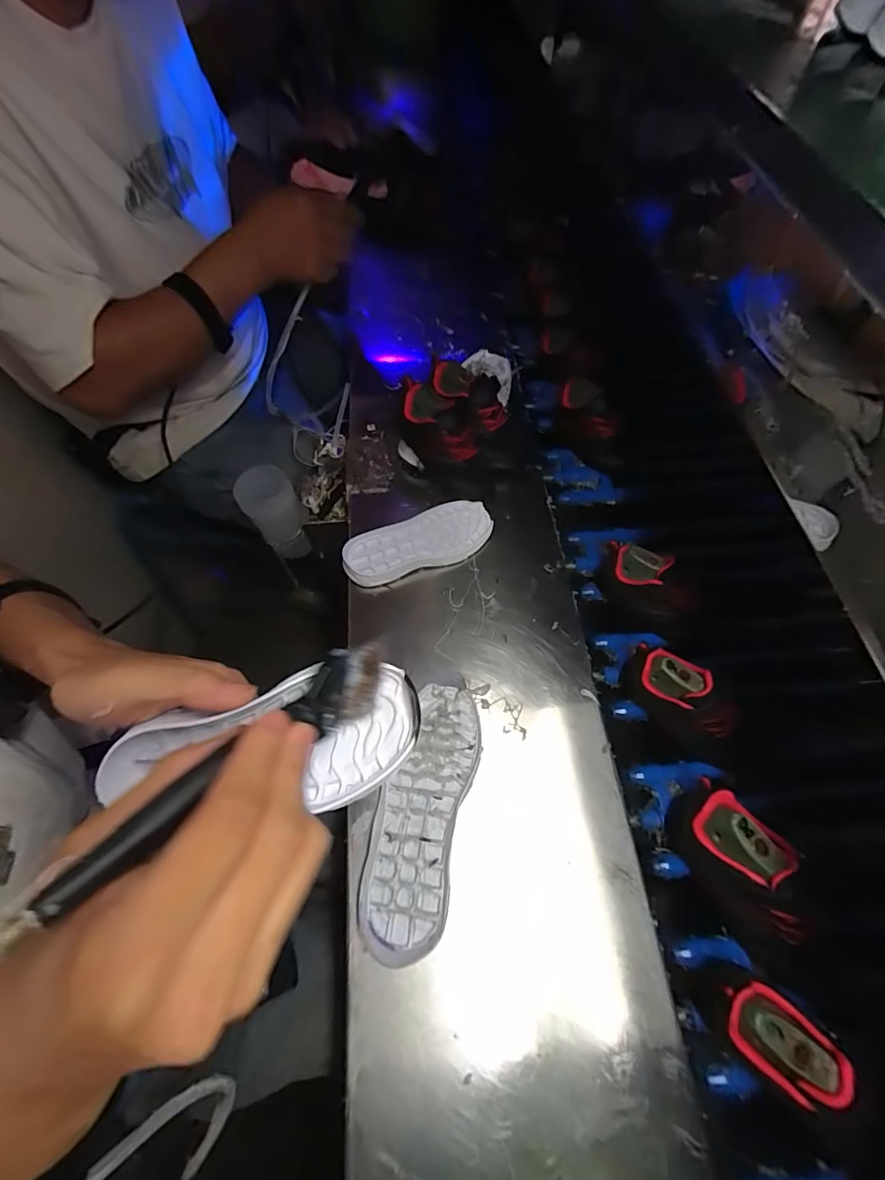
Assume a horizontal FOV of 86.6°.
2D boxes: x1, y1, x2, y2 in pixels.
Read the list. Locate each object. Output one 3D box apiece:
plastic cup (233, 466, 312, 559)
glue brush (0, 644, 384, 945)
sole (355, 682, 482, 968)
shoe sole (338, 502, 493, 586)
[{"bbox_3d":[-0.229,-0.101,0.652,0.069,0.127,0.065,-1,64,1],"label":"plastic cup"},{"bbox_3d":[-0.078,0.065,0.188,0.026,0.030,0.150,37,34,18],"label":"glue brush"},{"bbox_3d":[-0.016,0.186,0.402,0.071,0.029,0.208,13,65,8],"label":"sole"},{"bbox_3d":[-0.026,-0.056,0.531,0.173,0.029,0.071,-22,65,-9],"label":"shoe sole"}]

